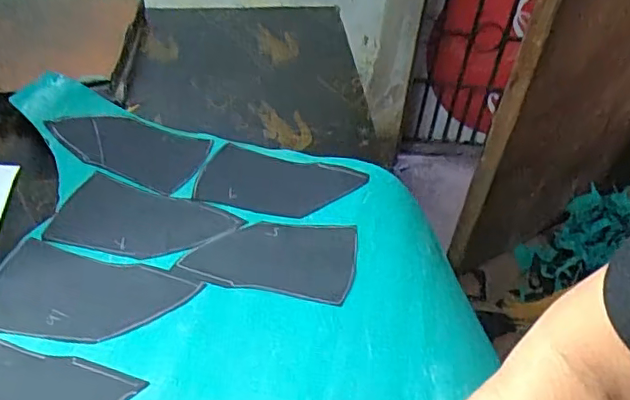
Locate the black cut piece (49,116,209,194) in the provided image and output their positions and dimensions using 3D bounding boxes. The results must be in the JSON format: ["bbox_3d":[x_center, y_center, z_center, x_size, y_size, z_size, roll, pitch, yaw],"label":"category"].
[{"bbox_3d":[-0.207,-0.068,0.666,0.160,0.030,0.093,19,45,14],"label":"black cut piece"}]

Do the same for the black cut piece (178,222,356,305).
[{"bbox_3d":[-0.039,0.051,0.556,0.153,0.006,0.086,7,44,10],"label":"black cut piece"}]

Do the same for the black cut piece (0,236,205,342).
[{"bbox_3d":[-0.203,0.086,0.510,0.173,0.008,0.099,13,44,8],"label":"black cut piece"}]

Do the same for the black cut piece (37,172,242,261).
[{"bbox_3d":[-0.172,0.023,0.587,0.173,0.007,0.094,14,44,9],"label":"black cut piece"}]

